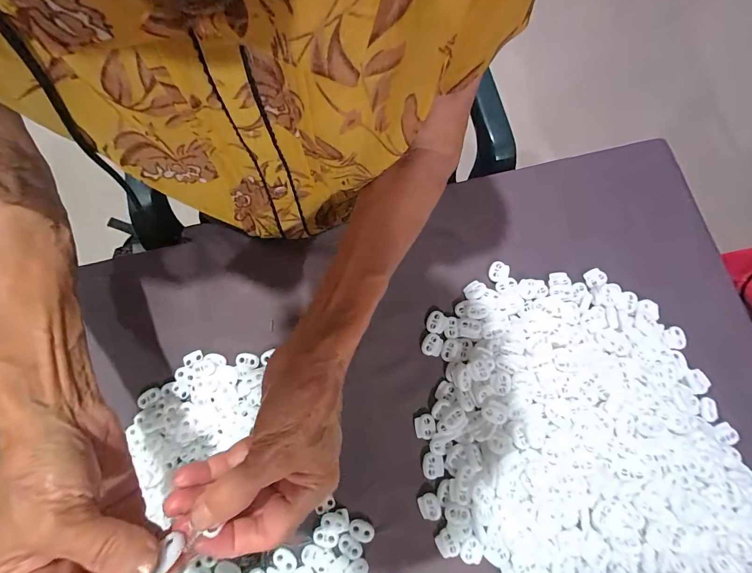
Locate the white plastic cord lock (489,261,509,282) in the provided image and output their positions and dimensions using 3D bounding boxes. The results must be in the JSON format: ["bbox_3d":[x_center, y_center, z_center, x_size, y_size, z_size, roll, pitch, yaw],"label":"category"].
[{"bbox_3d":[0.125,-0.015,0.367,0.019,0.006,0.020,33,77,10],"label":"white plastic cord lock"}]

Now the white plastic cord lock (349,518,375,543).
[{"bbox_3d":[-0.013,0.215,0.317,0.022,0.004,0.015,19,75,6],"label":"white plastic cord lock"}]

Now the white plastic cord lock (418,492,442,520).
[{"bbox_3d":[0.047,0.196,0.320,0.018,0.006,0.021,-16,74,-4],"label":"white plastic cord lock"}]

